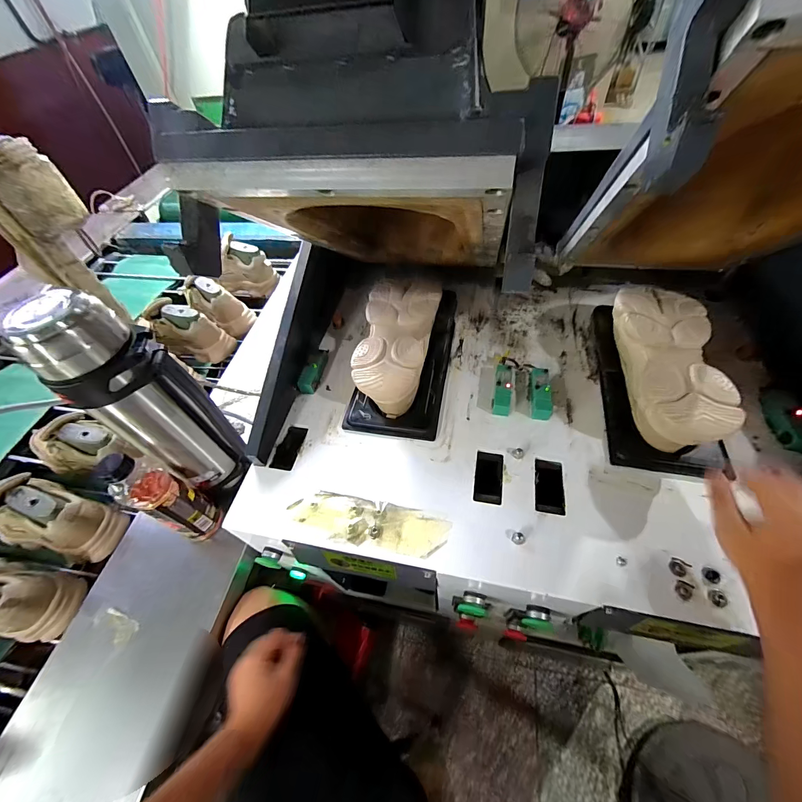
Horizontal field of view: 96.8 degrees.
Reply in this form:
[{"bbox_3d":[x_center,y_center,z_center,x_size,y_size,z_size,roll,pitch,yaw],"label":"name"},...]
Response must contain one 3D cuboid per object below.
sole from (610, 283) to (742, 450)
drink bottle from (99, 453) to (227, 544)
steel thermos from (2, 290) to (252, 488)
[{"bbox_3d":[0.369,-0.055,0.493,0.107,0.049,0.268,5,56,8],"label":"sole"},{"bbox_3d":[-0.364,0.153,0.554,0.062,0.226,0.070,17,58,16],"label":"drink bottle"},{"bbox_3d":[-0.354,0.014,0.523,0.109,0.356,0.110,19,59,17],"label":"steel thermos"}]

